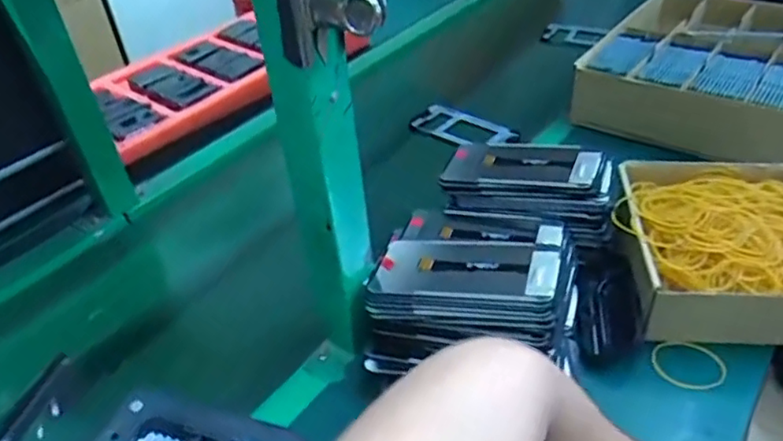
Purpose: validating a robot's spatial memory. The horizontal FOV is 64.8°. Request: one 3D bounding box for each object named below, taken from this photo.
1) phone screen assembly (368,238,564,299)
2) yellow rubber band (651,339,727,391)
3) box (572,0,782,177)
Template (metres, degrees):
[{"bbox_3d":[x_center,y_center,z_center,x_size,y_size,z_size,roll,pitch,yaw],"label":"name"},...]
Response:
[{"bbox_3d":[0.061,0.039,0.522,0.155,0.006,0.073,1,37,23],"label":"phone screen assembly"},{"bbox_3d":[0.260,0.127,0.542,0.060,0.007,0.054,11,39,19],"label":"yellow rubber band"},{"bbox_3d":[0.482,-0.206,0.848,0.351,0.094,0.372,21,45,28],"label":"box"}]

